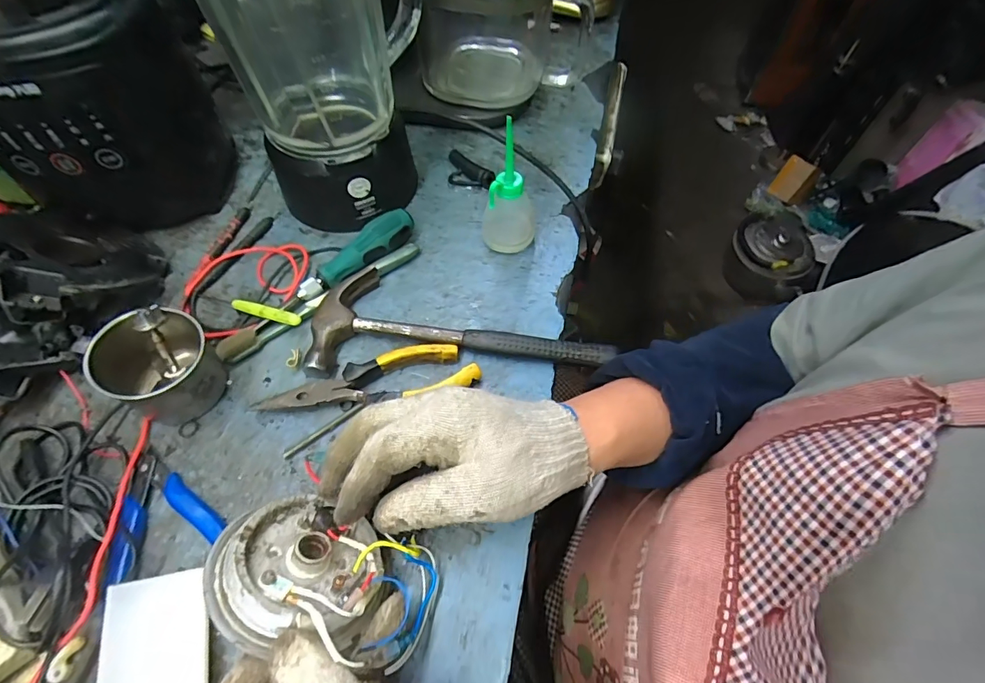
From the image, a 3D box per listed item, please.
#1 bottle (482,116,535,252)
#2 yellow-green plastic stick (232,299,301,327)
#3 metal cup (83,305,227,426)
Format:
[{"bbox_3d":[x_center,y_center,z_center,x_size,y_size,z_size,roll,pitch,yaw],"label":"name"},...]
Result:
[{"bbox_3d":[0.016,-0.129,0.397,0.051,0.113,0.042,5,59,2],"label":"bottle"},{"bbox_3d":[-0.192,-0.026,0.381,0.067,0.012,0.010,18,60,10],"label":"yellow-green plastic stick"},{"bbox_3d":[-0.238,0.017,0.330,0.073,0.067,0.068,0,59,-1],"label":"metal cup"}]

